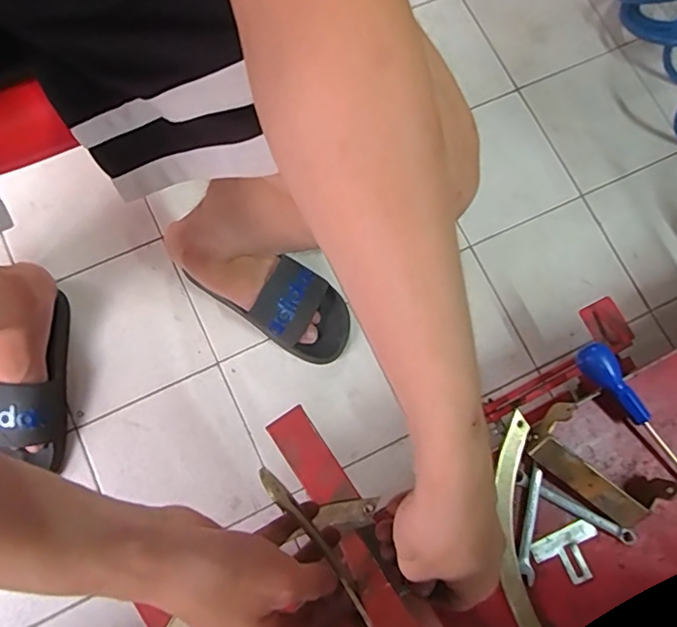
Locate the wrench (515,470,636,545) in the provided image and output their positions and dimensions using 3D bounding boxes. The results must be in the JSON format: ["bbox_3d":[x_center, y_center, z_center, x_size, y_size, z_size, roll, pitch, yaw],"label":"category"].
[{"bbox_3d":[0.239,0.196,0.539,0.121,0.014,0.013,29,74,8],"label":"wrench"}]

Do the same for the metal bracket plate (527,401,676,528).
[{"bbox_3d":[0.255,0.151,0.532,0.136,0.041,0.067,38,78,5],"label":"metal bracket plate"}]

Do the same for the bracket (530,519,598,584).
[{"bbox_3d":[0.228,0.237,0.526,0.066,0.005,0.049,-23,74,-8],"label":"bracket"}]

